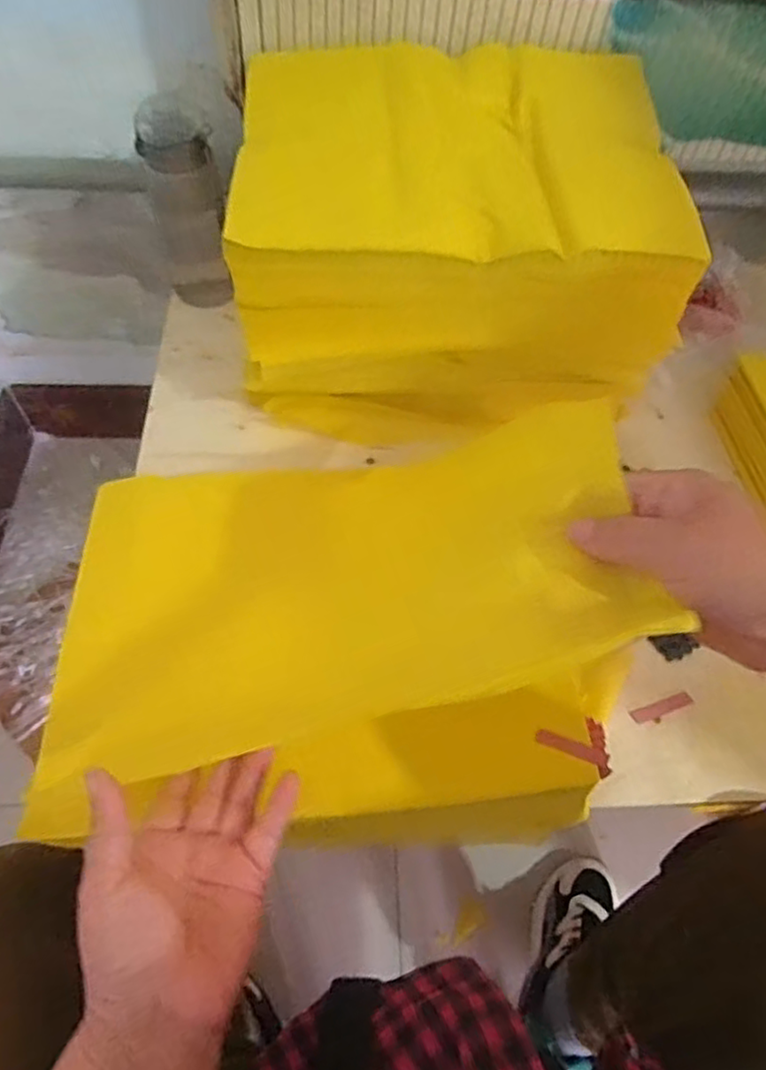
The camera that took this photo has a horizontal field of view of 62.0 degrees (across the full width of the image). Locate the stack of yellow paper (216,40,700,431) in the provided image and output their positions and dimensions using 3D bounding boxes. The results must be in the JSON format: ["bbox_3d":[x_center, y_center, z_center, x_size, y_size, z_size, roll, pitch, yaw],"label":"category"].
[{"bbox_3d":[0.057,-0.269,0.597,0.357,0.212,0.274,-1,58,-5],"label":"stack of yellow paper"}]

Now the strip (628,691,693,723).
[{"bbox_3d":[0.214,0.133,0.489,0.052,0.004,0.011,-15,61,-14],"label":"strip"}]

